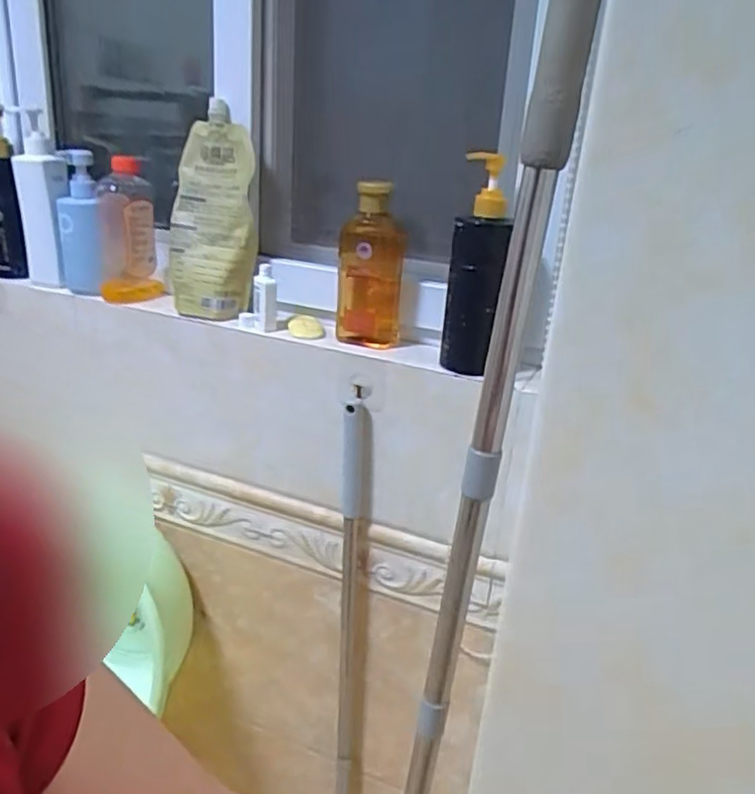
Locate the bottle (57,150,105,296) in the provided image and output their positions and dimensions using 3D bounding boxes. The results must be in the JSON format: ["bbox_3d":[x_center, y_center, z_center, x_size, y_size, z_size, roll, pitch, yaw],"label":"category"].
[{"bbox_3d":[-0.353,-0.202,0.806,0.047,0.160,0.047,-9,25,-30],"label":"bottle"}]

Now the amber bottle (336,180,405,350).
[{"bbox_3d":[-0.007,-0.141,0.748,0.071,0.172,0.079,4,21,-1],"label":"amber bottle"}]

